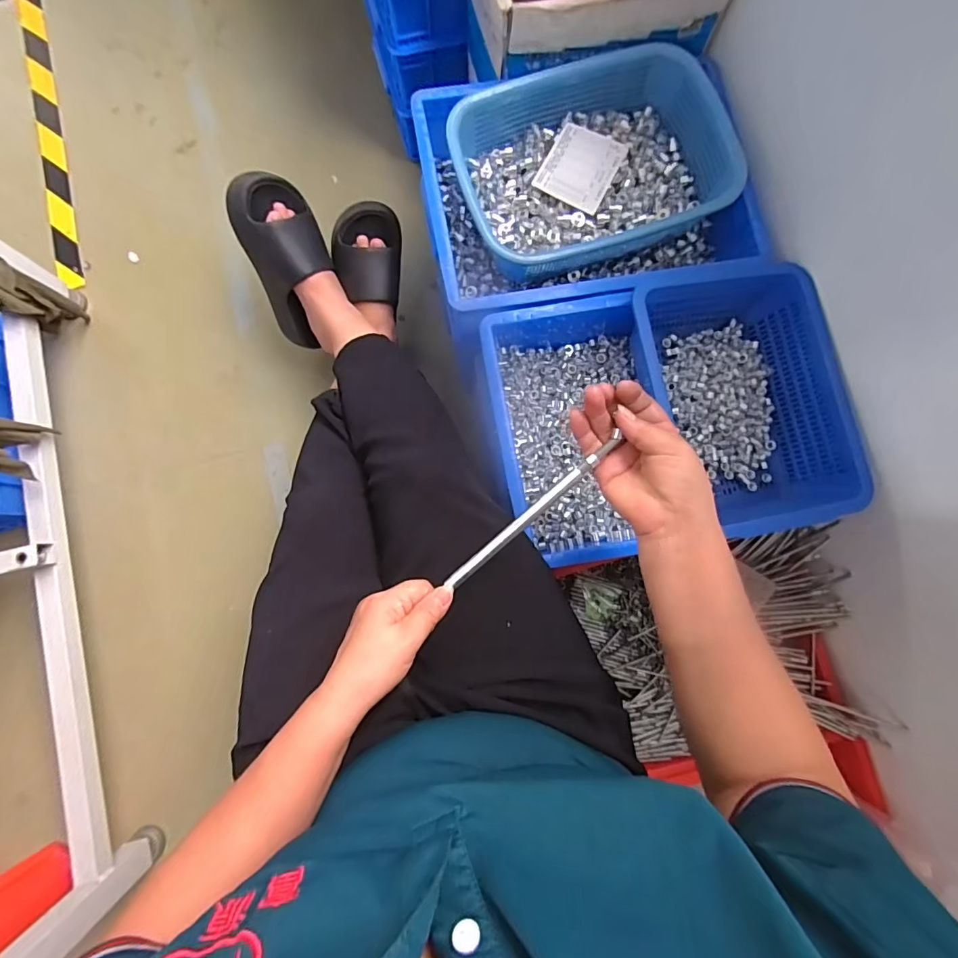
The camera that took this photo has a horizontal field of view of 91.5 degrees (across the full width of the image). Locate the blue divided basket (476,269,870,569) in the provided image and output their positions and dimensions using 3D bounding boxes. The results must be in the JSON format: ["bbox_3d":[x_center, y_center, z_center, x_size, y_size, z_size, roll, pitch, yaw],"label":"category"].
[{"bbox_3d":[0.226,-0.083,0.587,0.416,0.108,0.324,-9,83,-4],"label":"blue divided basket"}]

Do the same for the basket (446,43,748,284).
[{"bbox_3d":[0.140,-0.412,0.625,0.343,0.094,0.245,-20,83,-5],"label":"basket"}]

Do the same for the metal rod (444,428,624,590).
[{"bbox_3d":[0.047,0.029,0.404,0.191,0.010,0.011,-42,86,5],"label":"metal rod"}]

